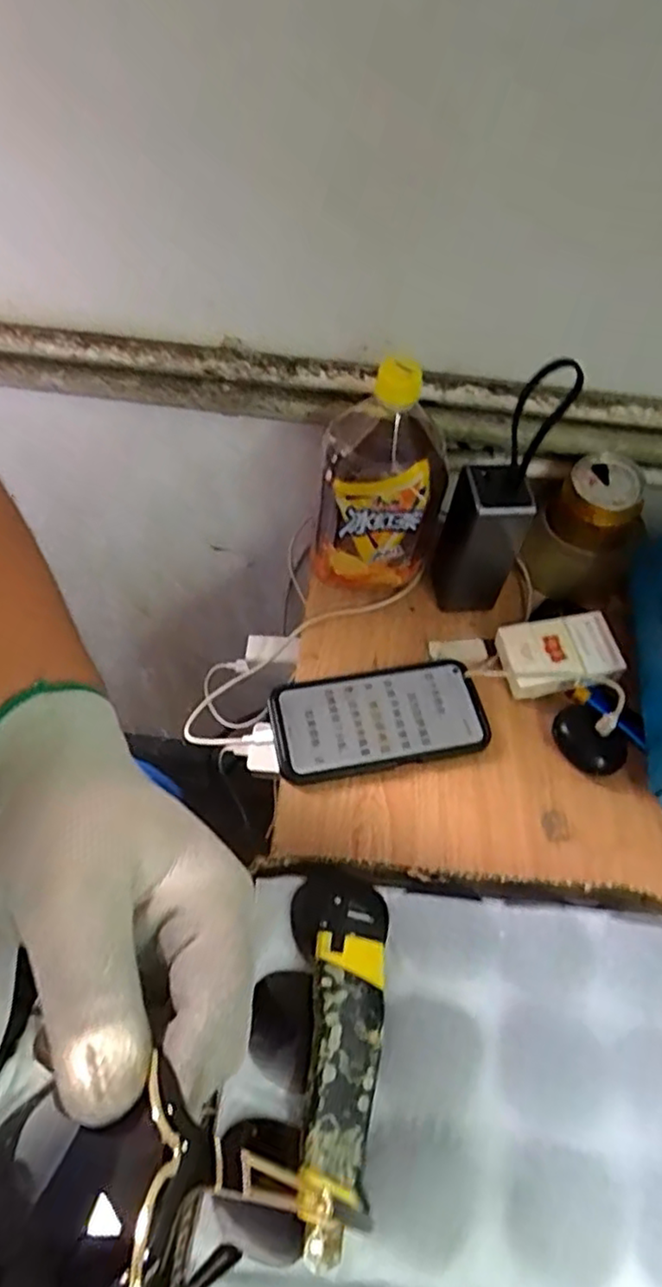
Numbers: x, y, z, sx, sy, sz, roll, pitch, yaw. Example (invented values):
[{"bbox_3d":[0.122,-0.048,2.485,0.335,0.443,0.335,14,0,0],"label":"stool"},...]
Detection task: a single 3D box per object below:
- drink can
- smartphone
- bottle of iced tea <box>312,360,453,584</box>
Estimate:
[{"bbox_3d":[0.213,-0.102,0.586,0.079,0.106,0.065,32,60,16],"label":"drink can"},{"bbox_3d":[0.037,0.060,0.528,0.162,0.016,0.079,-8,58,-10],"label":"smartphone"},{"bbox_3d":[0.042,-0.126,0.541,0.092,0.211,0.090,13,57,4],"label":"bottle of iced tea"}]

